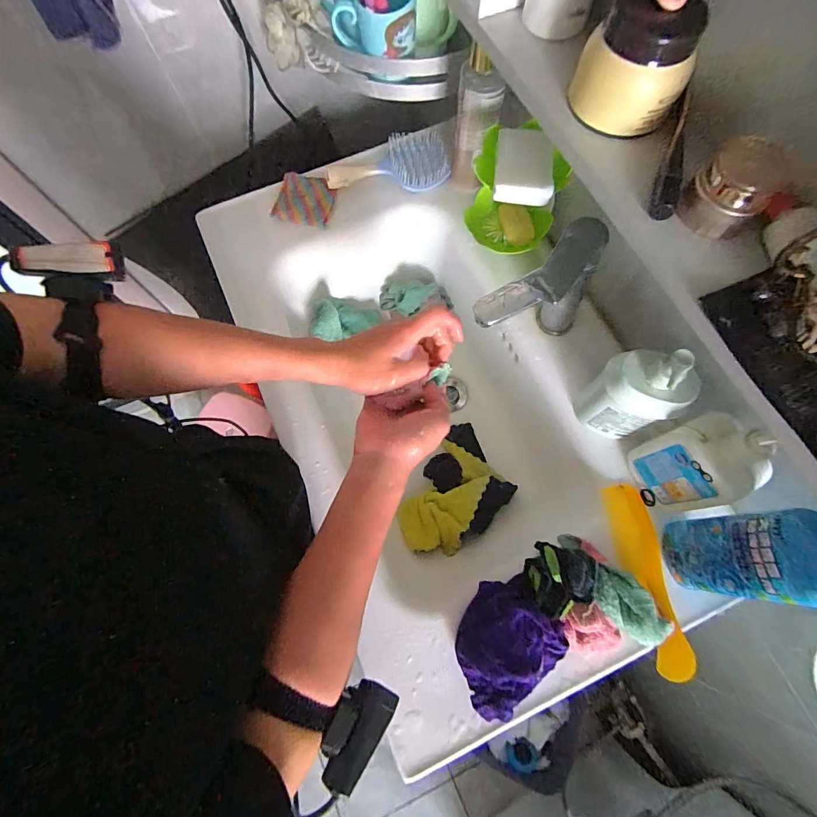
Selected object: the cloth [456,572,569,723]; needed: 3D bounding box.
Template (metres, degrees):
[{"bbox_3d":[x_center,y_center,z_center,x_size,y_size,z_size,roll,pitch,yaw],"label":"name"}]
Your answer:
[{"bbox_3d":[0.099,0.243,0.434,0.117,0.047,0.094,-38,76,-11],"label":"cloth"}]

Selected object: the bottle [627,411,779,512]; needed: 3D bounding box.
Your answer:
[{"bbox_3d":[0.298,0.058,0.432,0.051,0.146,0.089,-16,73,-4],"label":"bottle"}]

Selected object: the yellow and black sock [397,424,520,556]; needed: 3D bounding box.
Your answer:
[{"bbox_3d":[0.064,0.121,0.603,0.136,0.043,0.195,29,56,32],"label":"yellow and black sock"}]

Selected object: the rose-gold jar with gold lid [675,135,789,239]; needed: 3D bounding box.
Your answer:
[{"bbox_3d":[0.222,-0.152,0.287,0.047,0.045,0.043,0,72,1],"label":"rose-gold jar with gold lid"}]

